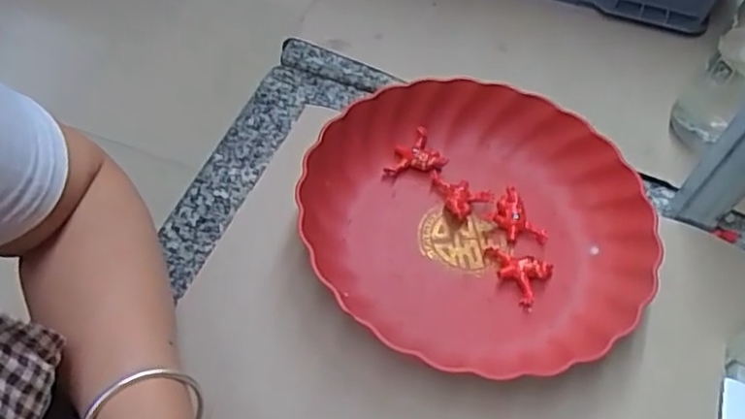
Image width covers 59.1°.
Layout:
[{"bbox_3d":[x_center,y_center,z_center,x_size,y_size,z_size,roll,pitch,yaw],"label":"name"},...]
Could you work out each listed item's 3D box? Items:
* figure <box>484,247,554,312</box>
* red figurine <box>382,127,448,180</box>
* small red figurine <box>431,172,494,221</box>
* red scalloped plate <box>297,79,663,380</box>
[{"bbox_3d":[0.100,0.046,0.463,0.047,0.015,0.035,23,55,11],"label":"figure"},{"bbox_3d":[0.031,-0.039,0.516,0.047,0.015,0.034,-27,61,-23],"label":"red figurine"},{"bbox_3d":[0.062,-0.011,0.499,0.049,0.015,0.031,33,58,18],"label":"small red figurine"},{"bbox_3d":[0.076,0.003,0.473,0.238,0.042,0.218,3,54,-4],"label":"red scalloped plate"}]

